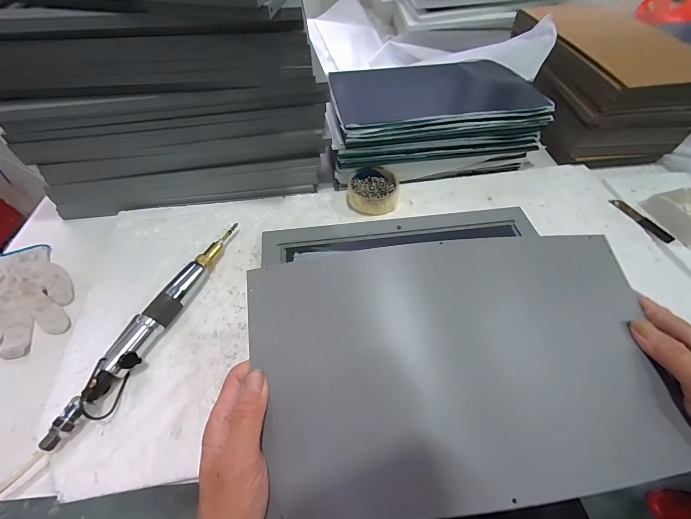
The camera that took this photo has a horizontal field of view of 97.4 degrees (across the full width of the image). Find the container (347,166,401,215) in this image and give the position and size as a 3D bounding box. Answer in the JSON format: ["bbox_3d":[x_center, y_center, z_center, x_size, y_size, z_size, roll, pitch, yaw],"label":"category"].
[{"bbox_3d":[0.049,-0.118,0.522,0.085,0.035,0.091,8,54,6],"label":"container"}]

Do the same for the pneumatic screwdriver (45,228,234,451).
[{"bbox_3d":[-0.235,0.069,0.389,0.031,0.033,0.310,16,55,11],"label":"pneumatic screwdriver"}]

